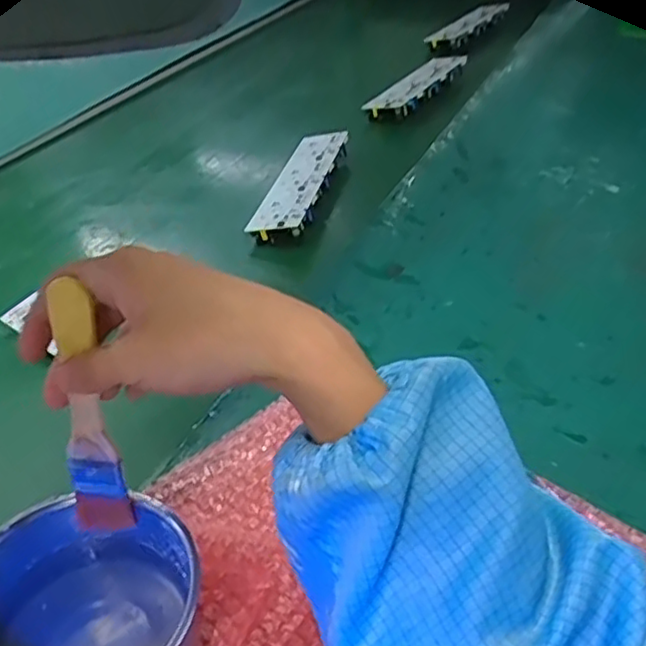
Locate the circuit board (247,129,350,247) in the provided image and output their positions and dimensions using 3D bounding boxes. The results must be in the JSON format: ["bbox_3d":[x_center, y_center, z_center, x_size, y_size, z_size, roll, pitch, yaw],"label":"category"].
[{"bbox_3d":[-0.025,-0.168,0.800,0.066,0.026,0.242,9,40,11],"label":"circuit board"}]

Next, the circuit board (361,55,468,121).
[{"bbox_3d":[0.146,-0.362,1.024,0.053,0.021,0.235,24,45,28],"label":"circuit board"}]

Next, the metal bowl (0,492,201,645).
[{"bbox_3d":[-0.124,0.158,0.345,0.110,0.061,0.110,0,39,0],"label":"metal bowl"}]

